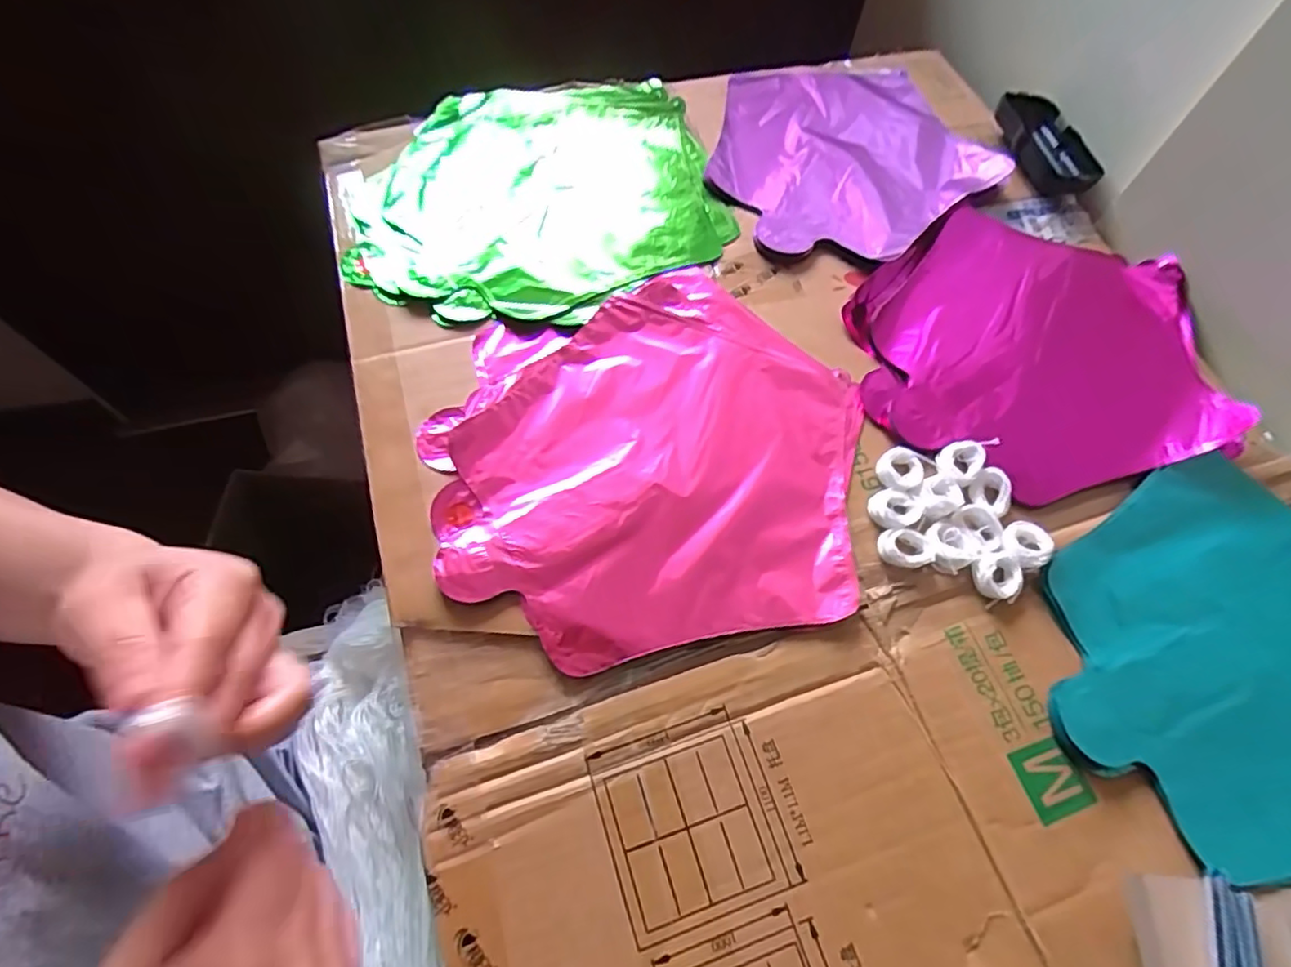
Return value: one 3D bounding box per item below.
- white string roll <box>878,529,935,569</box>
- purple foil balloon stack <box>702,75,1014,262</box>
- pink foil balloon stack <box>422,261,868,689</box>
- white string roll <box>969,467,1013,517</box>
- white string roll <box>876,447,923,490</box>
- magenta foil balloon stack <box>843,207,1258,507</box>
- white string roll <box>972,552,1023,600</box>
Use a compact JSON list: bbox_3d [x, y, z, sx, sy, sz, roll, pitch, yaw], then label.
[{"bbox_3d":[0.149,0.037,0.357,0.030,0.009,0.022,-5,64,-6],"label":"white string roll"},{"bbox_3d":[0.160,-0.269,0.520,0.229,0.031,0.241,-18,63,-15],"label":"purple foil balloon stack"},{"bbox_3d":[0.003,-0.023,0.381,0.254,0.011,0.244,-10,65,-8],"label":"pink foil balloon stack"},{"bbox_3d":[0.205,0.005,0.368,0.024,0.010,0.024,30,66,11],"label":"white string roll"},{"bbox_3d":[0.152,-0.008,0.373,0.028,0.007,0.026,1,64,-3],"label":"white string roll"},{"bbox_3d":[0.267,-0.100,0.434,0.262,0.023,0.224,-15,66,-10],"label":"magenta foil balloon stack"},{"bbox_3d":[0.193,0.051,0.342,0.025,0.005,0.024,1,64,-3],"label":"white string roll"}]

